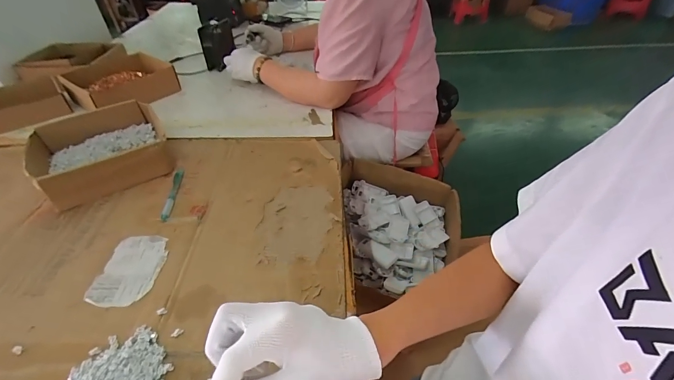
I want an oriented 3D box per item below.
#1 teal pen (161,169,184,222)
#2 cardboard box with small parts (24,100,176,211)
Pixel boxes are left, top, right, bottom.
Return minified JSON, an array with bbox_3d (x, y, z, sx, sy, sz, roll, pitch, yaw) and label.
[{"bbox_3d":[-0.294,0.007,0.579,0.017,0.010,0.124,-4,42,-3],"label":"teal pen"},{"bbox_3d":[-0.452,-0.075,0.628,0.216,0.065,0.207,-23,47,-23],"label":"cardboard box with small parts"}]

